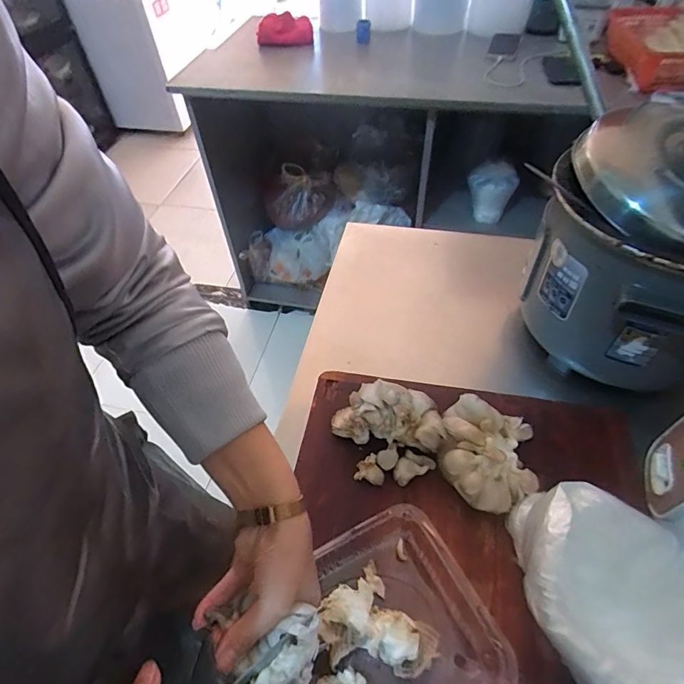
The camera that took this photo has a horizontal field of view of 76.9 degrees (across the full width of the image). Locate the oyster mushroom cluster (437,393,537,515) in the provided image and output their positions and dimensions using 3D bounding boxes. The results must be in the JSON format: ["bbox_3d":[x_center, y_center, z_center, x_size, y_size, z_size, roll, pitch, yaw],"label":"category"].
[{"bbox_3d":[0.158,0.122,0.471,0.102,0.050,0.117,11,53,12],"label":"oyster mushroom cluster"}]

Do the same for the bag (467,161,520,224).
[{"bbox_3d":[0.451,-0.453,1.319,0.144,0.122,0.172,16,54,15],"label":"bag"}]

